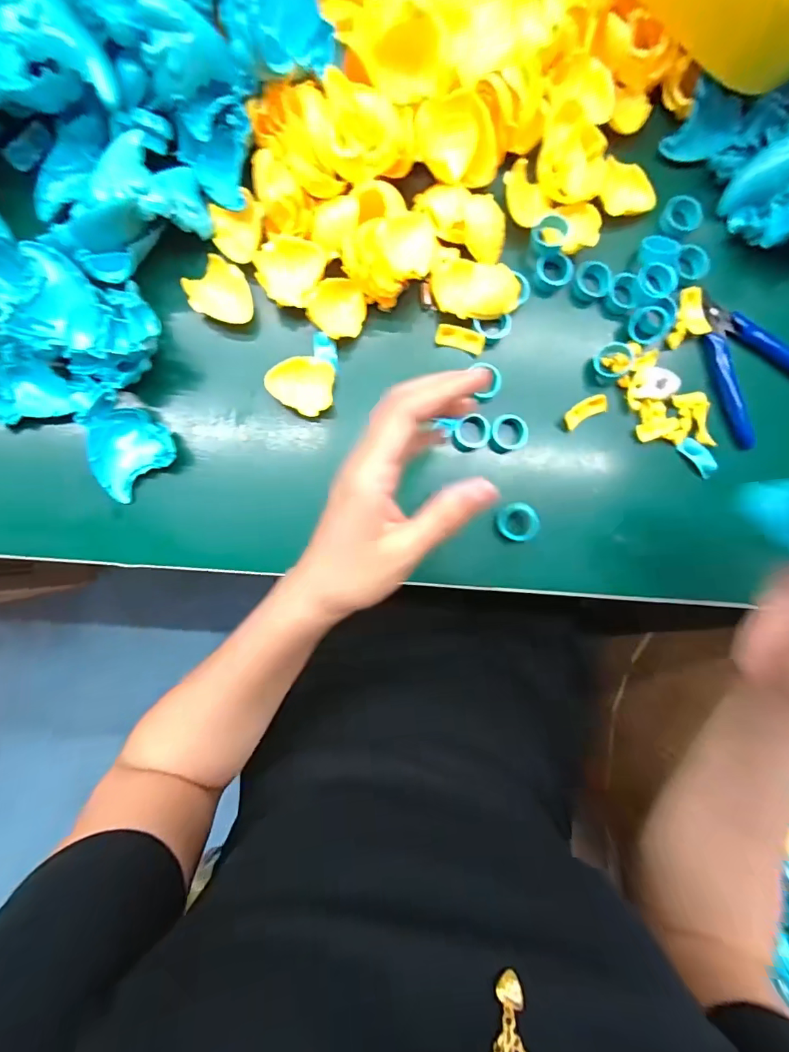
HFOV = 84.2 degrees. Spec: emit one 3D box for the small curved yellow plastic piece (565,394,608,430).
[{"bbox_3d":[0.141,-0.085,0.325,0.033,0.012,0.015,-29,89,-4],"label":"small curved yellow plastic piece"}]

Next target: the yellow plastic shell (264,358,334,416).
[{"bbox_3d":[-0.066,-0.098,0.311,0.045,0.018,0.038,5,87,-3],"label":"yellow plastic shell"}]

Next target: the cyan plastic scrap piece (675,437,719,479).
[{"bbox_3d":[0.232,-0.053,0.333,0.015,0.010,0.033,-40,90,-4],"label":"cyan plastic scrap piece"}]

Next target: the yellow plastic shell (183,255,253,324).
[{"bbox_3d":[-0.121,-0.165,0.305,0.044,0.011,0.039,16,86,-2],"label":"yellow plastic shell"}]

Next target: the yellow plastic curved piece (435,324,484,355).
[{"bbox_3d":[0.048,-0.137,0.319,0.036,0.007,0.012,14,86,-2],"label":"yellow plastic curved piece"}]

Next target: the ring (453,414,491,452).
[{"bbox_3d":[0.056,-0.069,0.322,0.026,0.018,0.022,-10,88,-4],"label":"ring"}]

